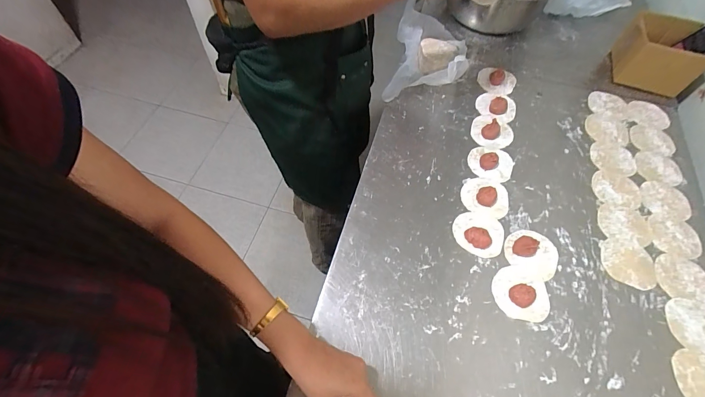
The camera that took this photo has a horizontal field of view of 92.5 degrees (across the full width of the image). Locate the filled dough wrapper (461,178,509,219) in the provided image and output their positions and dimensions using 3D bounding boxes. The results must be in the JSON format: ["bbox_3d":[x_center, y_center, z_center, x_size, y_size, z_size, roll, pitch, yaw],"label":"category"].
[{"bbox_3d":[0.236,-0.008,0.591,0.081,0.018,0.074,18,61,9],"label":"filled dough wrapper"}]

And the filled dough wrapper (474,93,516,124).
[{"bbox_3d":[0.300,-0.192,0.701,0.080,0.013,0.073,24,63,12],"label":"filled dough wrapper"}]

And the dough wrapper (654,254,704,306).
[{"bbox_3d":[0.523,0.126,0.534,0.086,0.004,0.073,14,61,7],"label":"dough wrapper"}]

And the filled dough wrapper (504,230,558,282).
[{"bbox_3d":[0.295,0.083,0.548,0.082,0.018,0.075,25,63,13],"label":"filled dough wrapper"}]

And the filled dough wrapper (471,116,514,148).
[{"bbox_3d":[0.278,-0.133,0.670,0.080,0.011,0.073,0,60,-1],"label":"filled dough wrapper"}]

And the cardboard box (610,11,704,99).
[{"bbox_3d":[0.644,-0.303,0.718,0.137,0.099,0.132,16,61,8],"label":"cardboard box"}]

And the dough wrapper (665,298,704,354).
[{"bbox_3d":[0.507,0.187,0.493,0.084,0.004,0.076,18,62,9],"label":"dough wrapper"}]

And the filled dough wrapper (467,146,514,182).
[{"bbox_3d":[0.260,-0.071,0.627,0.082,0.021,0.074,16,61,8],"label":"filled dough wrapper"}]

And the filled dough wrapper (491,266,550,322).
[{"bbox_3d":[0.256,0.139,0.504,0.083,0.020,0.078,0,60,-1],"label":"filled dough wrapper"}]

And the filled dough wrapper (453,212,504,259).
[{"bbox_3d":[0.209,0.055,0.556,0.080,0.016,0.077,0,60,-1],"label":"filled dough wrapper"}]

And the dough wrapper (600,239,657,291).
[{"bbox_3d":[0.440,0.102,0.539,0.075,0.004,0.077,17,61,9],"label":"dough wrapper"}]

